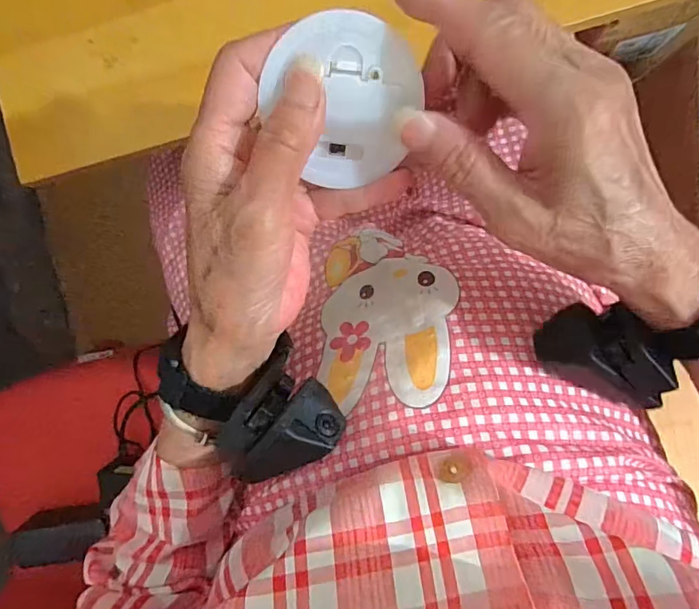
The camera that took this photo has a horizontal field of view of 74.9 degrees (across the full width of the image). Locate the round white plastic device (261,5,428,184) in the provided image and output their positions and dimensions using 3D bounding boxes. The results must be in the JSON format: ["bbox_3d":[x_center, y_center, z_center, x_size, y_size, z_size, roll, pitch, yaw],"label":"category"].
[{"bbox_3d":[-0.003,-0.088,0.197,0.054,0.022,0.065,-10,126,2],"label":"round white plastic device"}]

